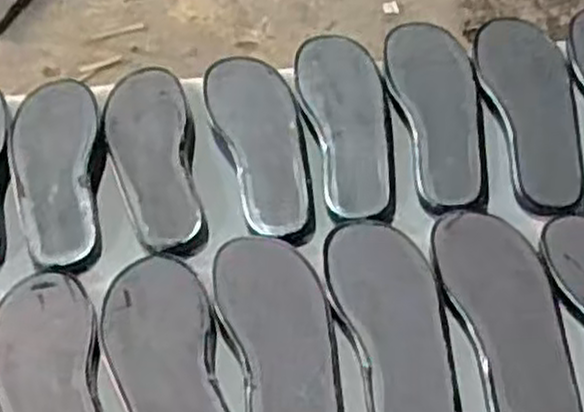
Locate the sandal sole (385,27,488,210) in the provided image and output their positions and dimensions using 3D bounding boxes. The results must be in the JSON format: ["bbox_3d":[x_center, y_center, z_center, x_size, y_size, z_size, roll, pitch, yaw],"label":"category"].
[{"bbox_3d":[0.165,-0.101,0.848,0.094,0.027,0.246,-6,62,-2],"label":"sandal sole"}]

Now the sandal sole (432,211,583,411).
[{"bbox_3d":[0.195,0.106,0.687,0.094,0.016,0.255,-7,48,-3],"label":"sandal sole"}]

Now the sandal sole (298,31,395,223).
[{"bbox_3d":[0.062,-0.095,0.850,0.090,0.020,0.247,-8,62,-4],"label":"sandal sole"}]

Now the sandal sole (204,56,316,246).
[{"bbox_3d":[-0.032,-0.074,0.837,0.095,0.036,0.252,-14,62,-10],"label":"sandal sole"}]

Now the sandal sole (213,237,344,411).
[{"bbox_3d":[-0.008,0.115,0.669,0.096,0.016,0.262,-11,48,-8],"label":"sandal sole"}]

